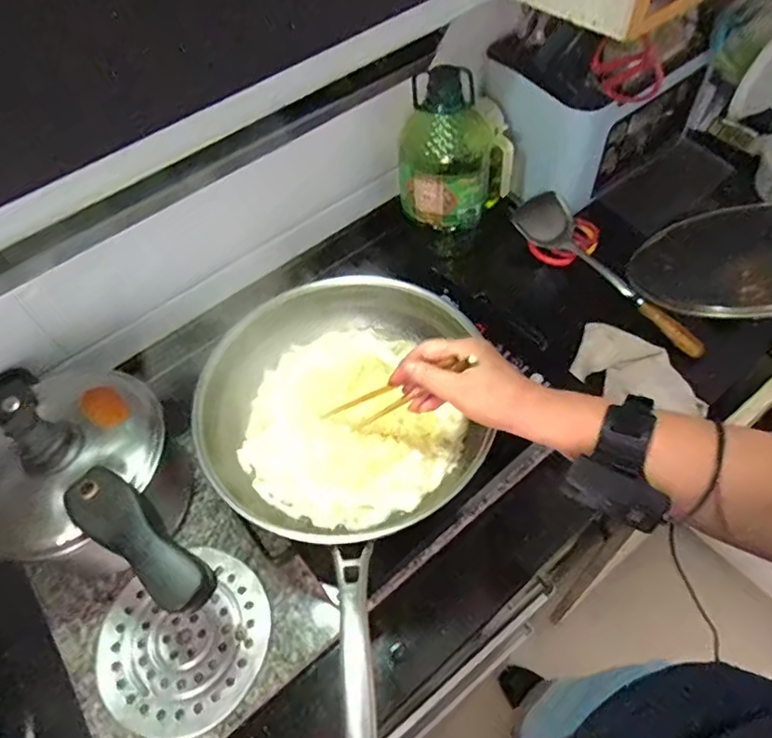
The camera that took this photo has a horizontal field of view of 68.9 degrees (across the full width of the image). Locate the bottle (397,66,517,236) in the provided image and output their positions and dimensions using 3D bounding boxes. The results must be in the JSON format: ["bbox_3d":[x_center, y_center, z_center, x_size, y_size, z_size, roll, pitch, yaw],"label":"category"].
[{"bbox_3d":[0.107,-0.338,0.851,0.118,0.224,0.164,28,63,22],"label":"bottle"}]

